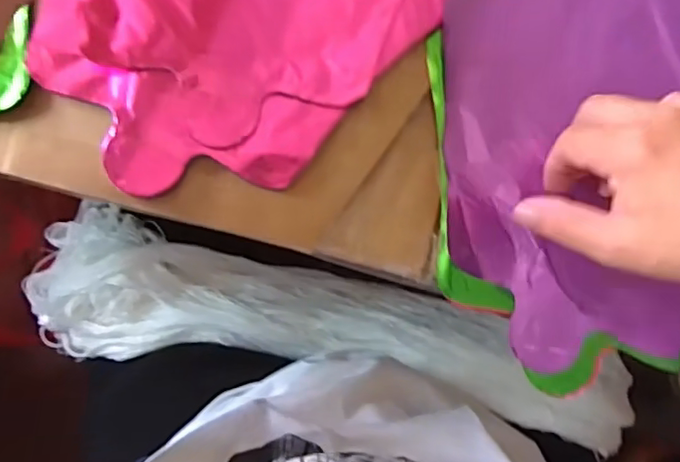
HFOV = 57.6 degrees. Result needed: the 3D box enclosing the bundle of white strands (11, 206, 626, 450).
[{"bbox_3d":[-0.004,0.085,0.540,0.541,0.088,0.113,12,83,-3],"label":"bundle of white strands"}]

